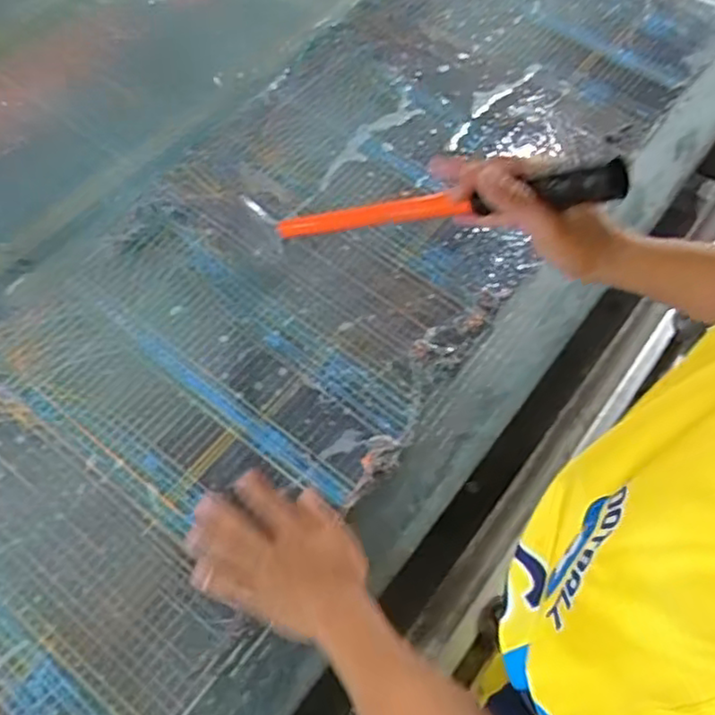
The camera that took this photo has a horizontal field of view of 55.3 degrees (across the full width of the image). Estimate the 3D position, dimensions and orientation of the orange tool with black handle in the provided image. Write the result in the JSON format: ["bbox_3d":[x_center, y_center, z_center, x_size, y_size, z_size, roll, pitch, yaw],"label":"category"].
[{"bbox_3d":[0.039,-0.123,0.582,0.026,0.024,0.400,-47,29,-24],"label":"orange tool with black handle"}]

